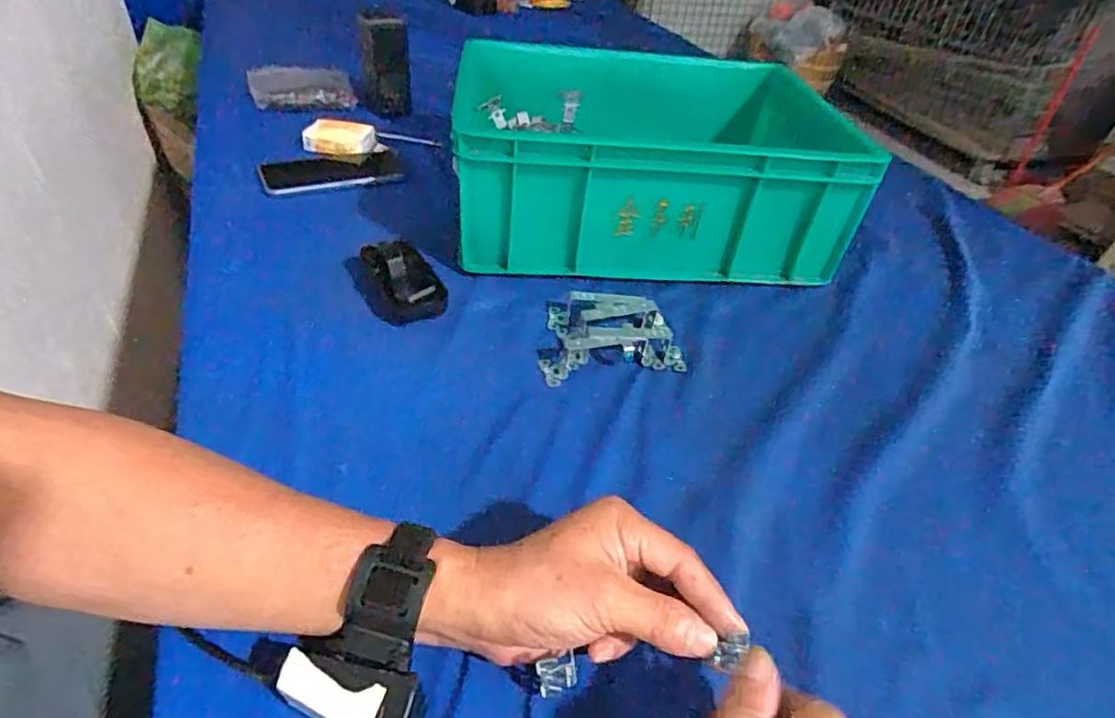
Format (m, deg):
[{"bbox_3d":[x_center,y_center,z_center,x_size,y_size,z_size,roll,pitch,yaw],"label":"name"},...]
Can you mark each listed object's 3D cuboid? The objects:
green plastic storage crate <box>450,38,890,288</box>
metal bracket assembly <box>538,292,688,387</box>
[{"bbox_3d":[0.099,-0.232,0.692,0.397,0.139,0.309,2,41,-5],"label":"green plastic storage crate"},{"bbox_3d":[0.051,-0.018,0.537,0.125,0.034,0.102,8,41,2],"label":"metal bracket assembly"}]

